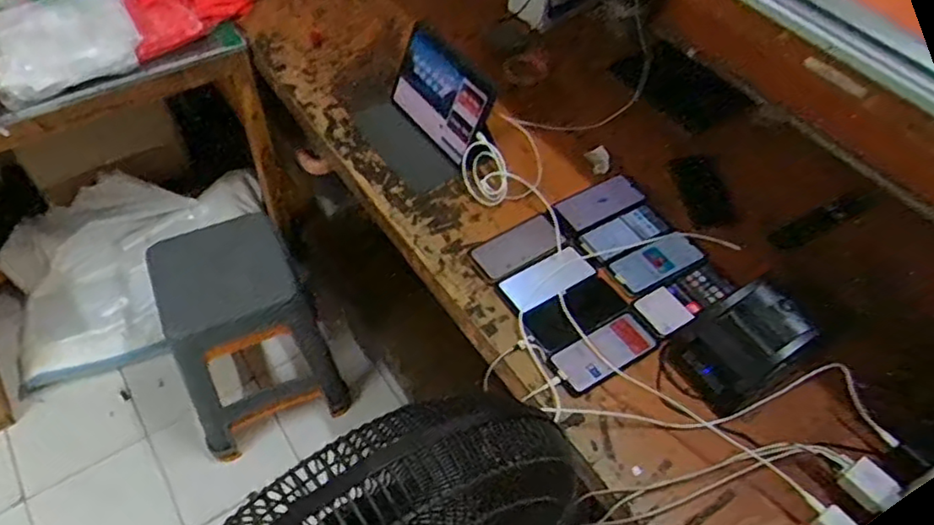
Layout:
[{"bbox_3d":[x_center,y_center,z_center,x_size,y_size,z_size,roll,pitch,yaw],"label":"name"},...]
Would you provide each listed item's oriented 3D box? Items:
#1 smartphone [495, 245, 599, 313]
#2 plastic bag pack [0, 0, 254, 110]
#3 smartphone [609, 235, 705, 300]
[{"bbox_3d":[0.133,0.026,1.064,0.161,0.011,0.071,-27,61,-18],"label":"smartphone"},{"bbox_3d":[-0.718,-0.512,1.395,0.575,0.096,0.268,-32,59,-24],"label":"plastic bag pack"},{"bbox_3d":[0.322,0.001,1.096,0.160,0.013,0.077,-26,62,-15],"label":"smartphone"}]

